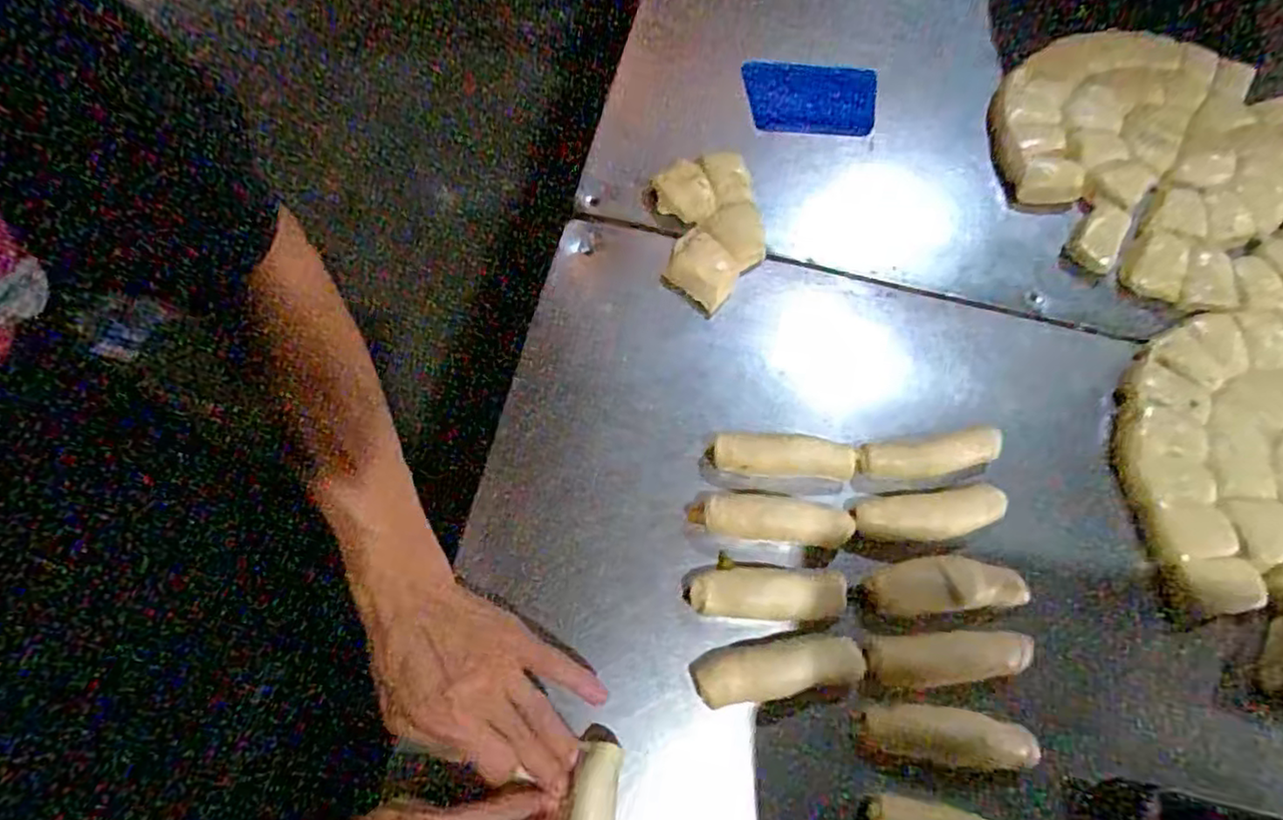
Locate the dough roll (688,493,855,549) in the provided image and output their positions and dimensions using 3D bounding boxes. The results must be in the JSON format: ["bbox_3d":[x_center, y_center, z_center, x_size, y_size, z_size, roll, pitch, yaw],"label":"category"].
[{"bbox_3d":[0.091,0.080,0.488,0.110,0.026,0.032,10,68,2],"label":"dough roll"}]

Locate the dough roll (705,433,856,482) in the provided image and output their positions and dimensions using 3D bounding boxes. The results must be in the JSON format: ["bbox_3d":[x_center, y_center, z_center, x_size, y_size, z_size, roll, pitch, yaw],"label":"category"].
[{"bbox_3d":[0.102,0.036,0.503,0.104,0.032,0.028,8,68,1],"label":"dough roll"}]

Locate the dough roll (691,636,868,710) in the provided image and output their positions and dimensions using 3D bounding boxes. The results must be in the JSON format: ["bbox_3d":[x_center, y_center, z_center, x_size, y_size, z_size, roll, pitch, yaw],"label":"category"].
[{"bbox_3d":[0.090,0.170,0.449,0.110,0.037,0.035,-7,68,-5],"label":"dough roll"}]

